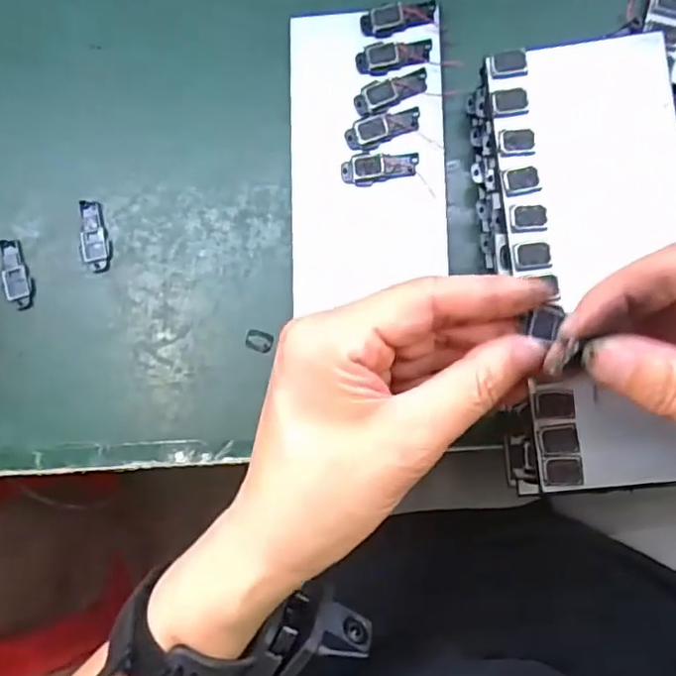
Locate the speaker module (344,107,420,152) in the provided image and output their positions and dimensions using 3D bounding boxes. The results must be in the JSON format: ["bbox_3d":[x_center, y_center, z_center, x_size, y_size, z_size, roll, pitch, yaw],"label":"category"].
[{"bbox_3d":[0.023,-0.110,0.326,0.039,0.004,0.015,-15,83,4],"label":"speaker module"}]

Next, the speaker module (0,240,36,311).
[{"bbox_3d":[-0.178,-0.035,0.345,0.016,0.004,0.040,-19,83,4],"label":"speaker module"}]

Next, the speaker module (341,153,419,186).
[{"bbox_3d":[0.022,-0.088,0.325,0.039,0.004,0.016,-2,84,6],"label":"speaker module"}]

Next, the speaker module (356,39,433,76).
[{"bbox_3d":[0.030,-0.150,0.330,0.040,0.004,0.016,-9,83,5],"label":"speaker module"}]

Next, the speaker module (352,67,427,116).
[{"bbox_3d":[0.028,-0.130,0.328,0.040,0.004,0.016,-17,83,4],"label":"speaker module"}]

